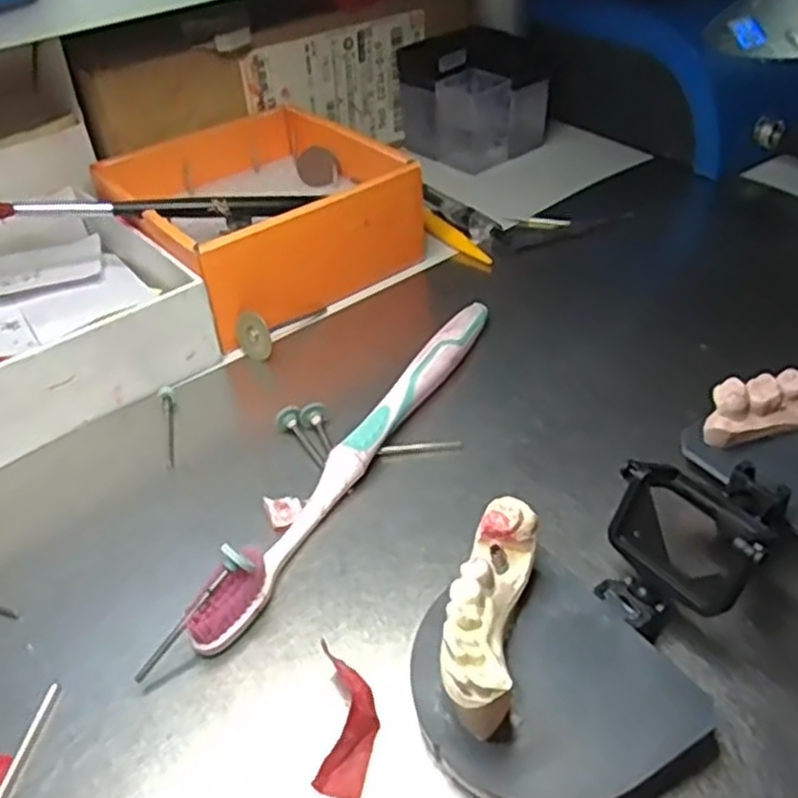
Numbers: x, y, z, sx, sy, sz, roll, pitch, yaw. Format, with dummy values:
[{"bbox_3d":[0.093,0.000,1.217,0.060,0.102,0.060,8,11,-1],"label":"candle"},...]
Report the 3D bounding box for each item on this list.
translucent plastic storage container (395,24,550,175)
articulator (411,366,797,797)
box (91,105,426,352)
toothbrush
[{"bbox_3d":[0.046,-0.191,0.472,0.069,0.060,0.072,-34,49,-31],"label":"translucent plastic storage container"},{"bbox_3d":[0.083,0.045,0.211,0.178,0.039,0.069,-26,45,-24],"label":"articulator"},{"bbox_3d":[-0.071,-0.097,0.375,0.127,0.049,0.135,-26,45,-24],"label":"box"},{"bbox_3d":[-0.011,0.016,0.266,0.012,0.018,0.178,18,45,24],"label":"toothbrush"}]

